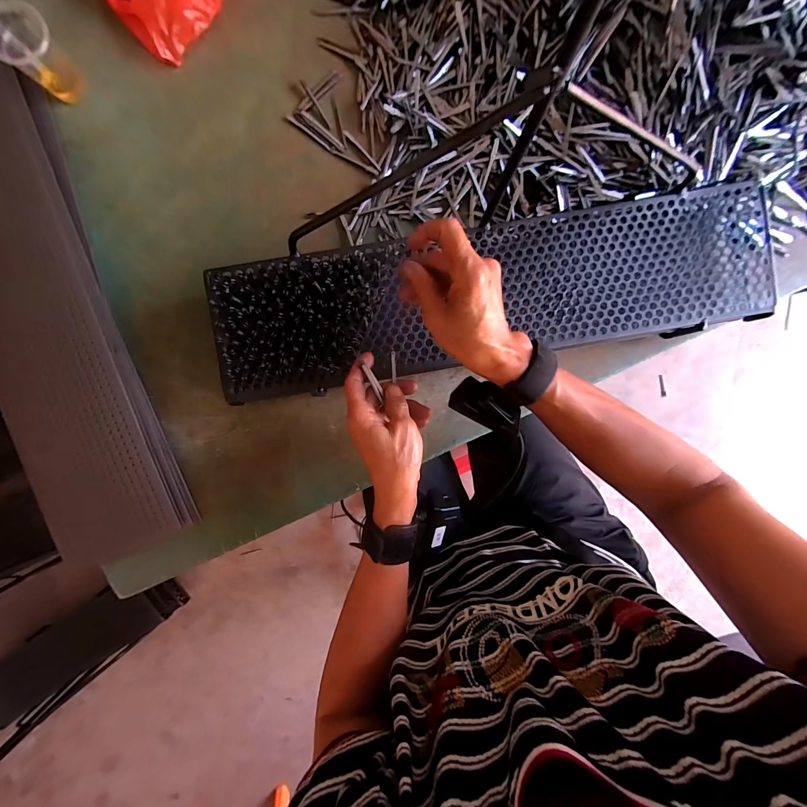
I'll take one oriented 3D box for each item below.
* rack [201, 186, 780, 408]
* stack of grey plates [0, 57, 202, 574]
[{"bbox_3d":[0.094,-0.119,0.367,0.584,0.034,0.142,-9,90,-2],"label":"rack"},{"bbox_3d":[-0.428,-0.118,0.399,0.150,0.063,0.634,-20,91,-1],"label":"stack of grey plates"}]

